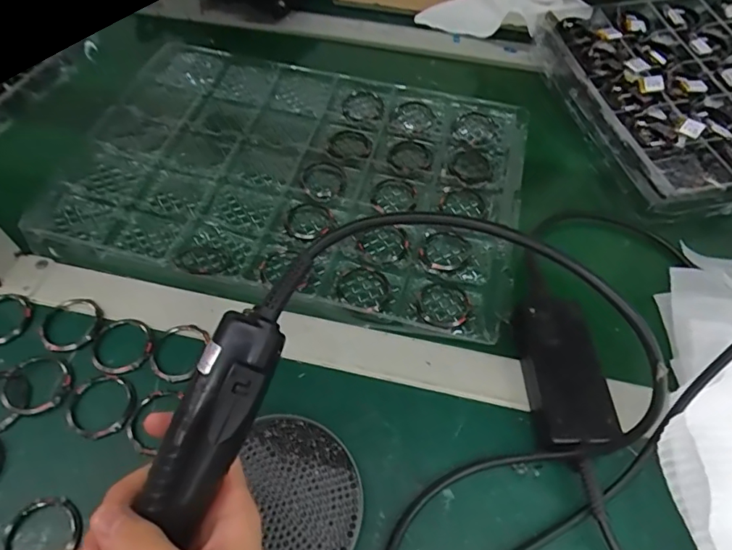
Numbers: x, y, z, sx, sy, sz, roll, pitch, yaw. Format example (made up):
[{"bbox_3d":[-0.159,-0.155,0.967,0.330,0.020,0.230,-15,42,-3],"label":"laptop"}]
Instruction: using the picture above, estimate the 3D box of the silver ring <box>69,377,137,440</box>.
[{"bbox_3d":[-0.198,0.097,0.375,0.049,0.005,0.047,0,56,0],"label":"silver ring"}]

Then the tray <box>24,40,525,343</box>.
[{"bbox_3d":[-0.077,-0.110,0.531,0.461,0.046,0.322,12,57,8],"label":"tray"}]

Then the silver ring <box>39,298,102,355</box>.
[{"bbox_3d":[-0.244,0.041,0.417,0.048,0.010,0.048,2,54,-2],"label":"silver ring"}]

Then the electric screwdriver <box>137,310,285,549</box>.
[{"bbox_3d":[-0.101,0.118,0.260,0.040,0.030,0.209,24,86,15],"label":"electric screwdriver"}]

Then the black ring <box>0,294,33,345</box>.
[{"bbox_3d":[-0.303,0.036,0.416,0.044,0.013,0.048,4,64,-8],"label":"black ring"}]

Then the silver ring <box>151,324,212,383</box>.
[{"bbox_3d":[-0.148,0.063,0.402,0.048,0.006,0.049,-4,55,6],"label":"silver ring"}]

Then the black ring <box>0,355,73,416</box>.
[{"bbox_3d":[-0.251,0.084,0.382,0.049,0.008,0.046,0,56,0],"label":"black ring"}]

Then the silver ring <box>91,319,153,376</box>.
[{"bbox_3d":[-0.197,0.057,0.403,0.047,0.004,0.049,0,56,0],"label":"silver ring"}]

